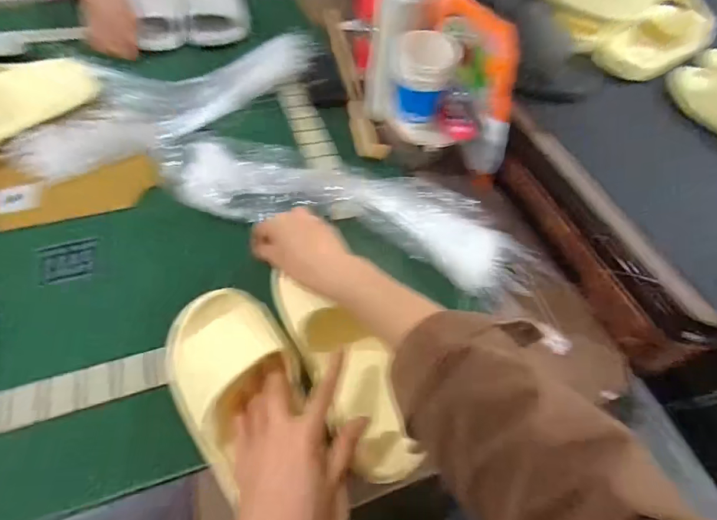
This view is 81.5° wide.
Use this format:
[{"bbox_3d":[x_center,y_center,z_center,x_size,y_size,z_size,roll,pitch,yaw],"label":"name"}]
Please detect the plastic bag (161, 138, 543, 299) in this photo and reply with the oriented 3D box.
[{"bbox_3d":[-0.006,-0.074,0.502,0.442,0.051,0.144,16,55,6],"label":"plastic bag"}]

